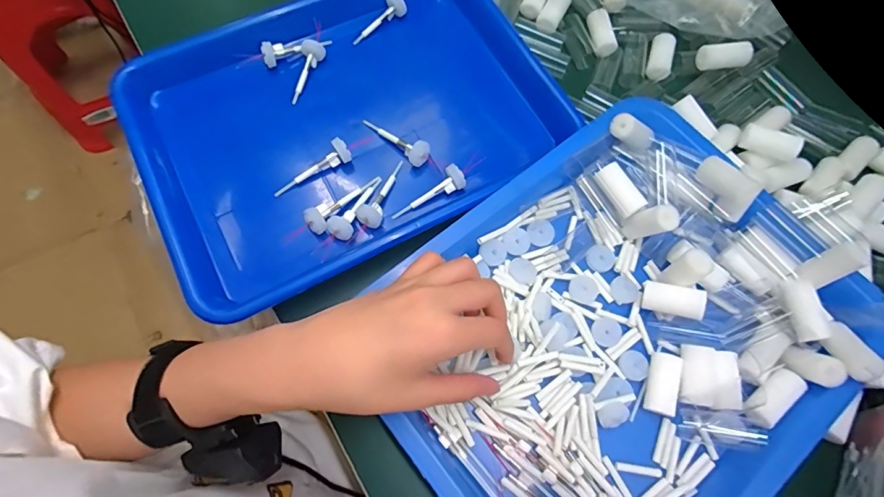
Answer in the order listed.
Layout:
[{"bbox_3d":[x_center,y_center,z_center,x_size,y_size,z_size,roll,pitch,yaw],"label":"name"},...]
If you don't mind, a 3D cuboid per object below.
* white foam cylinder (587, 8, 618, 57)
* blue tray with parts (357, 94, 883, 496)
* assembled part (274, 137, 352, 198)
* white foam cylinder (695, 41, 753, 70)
[{"bbox_3d":[0.151,-0.207,0.432,0.018,0.014,0.046,-12,71,-5],"label":"white foam cylinder"},{"bbox_3d":[0.121,0.058,0.320,0.319,0.039,0.258,-37,75,-13],"label":"blue tray with parts"},{"bbox_3d":[-0.104,-0.062,0.365,0.067,0.015,0.015,-41,76,-14],"label":"assembled part"},{"bbox_3d":[0.254,-0.172,0.411,0.046,0.022,0.018,-1,70,-1],"label":"white foam cylinder"}]

